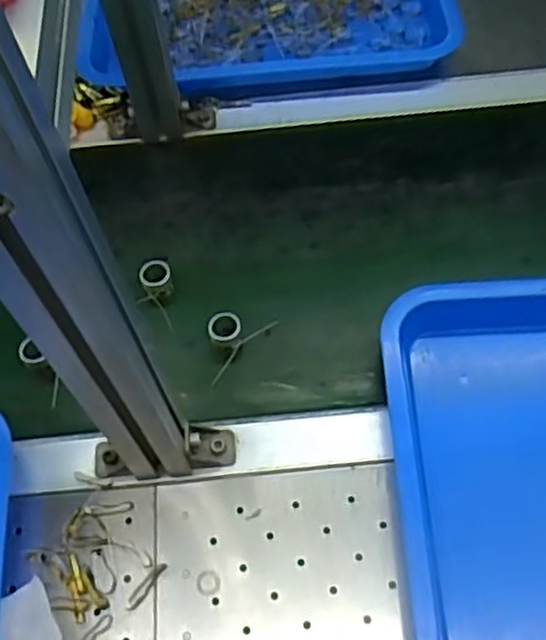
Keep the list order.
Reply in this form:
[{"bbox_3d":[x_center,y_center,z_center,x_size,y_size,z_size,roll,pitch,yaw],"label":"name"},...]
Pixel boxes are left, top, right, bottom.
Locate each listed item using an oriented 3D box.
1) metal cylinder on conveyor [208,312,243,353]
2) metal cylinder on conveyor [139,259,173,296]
[{"bbox_3d":[-0.038,0.011,0.576,0.025,0.027,0.023,-13,60,-5],"label":"metal cylinder on conveyor"},{"bbox_3d":[-0.098,-0.034,0.606,0.025,0.021,0.026,-9,60,-3],"label":"metal cylinder on conveyor"}]

